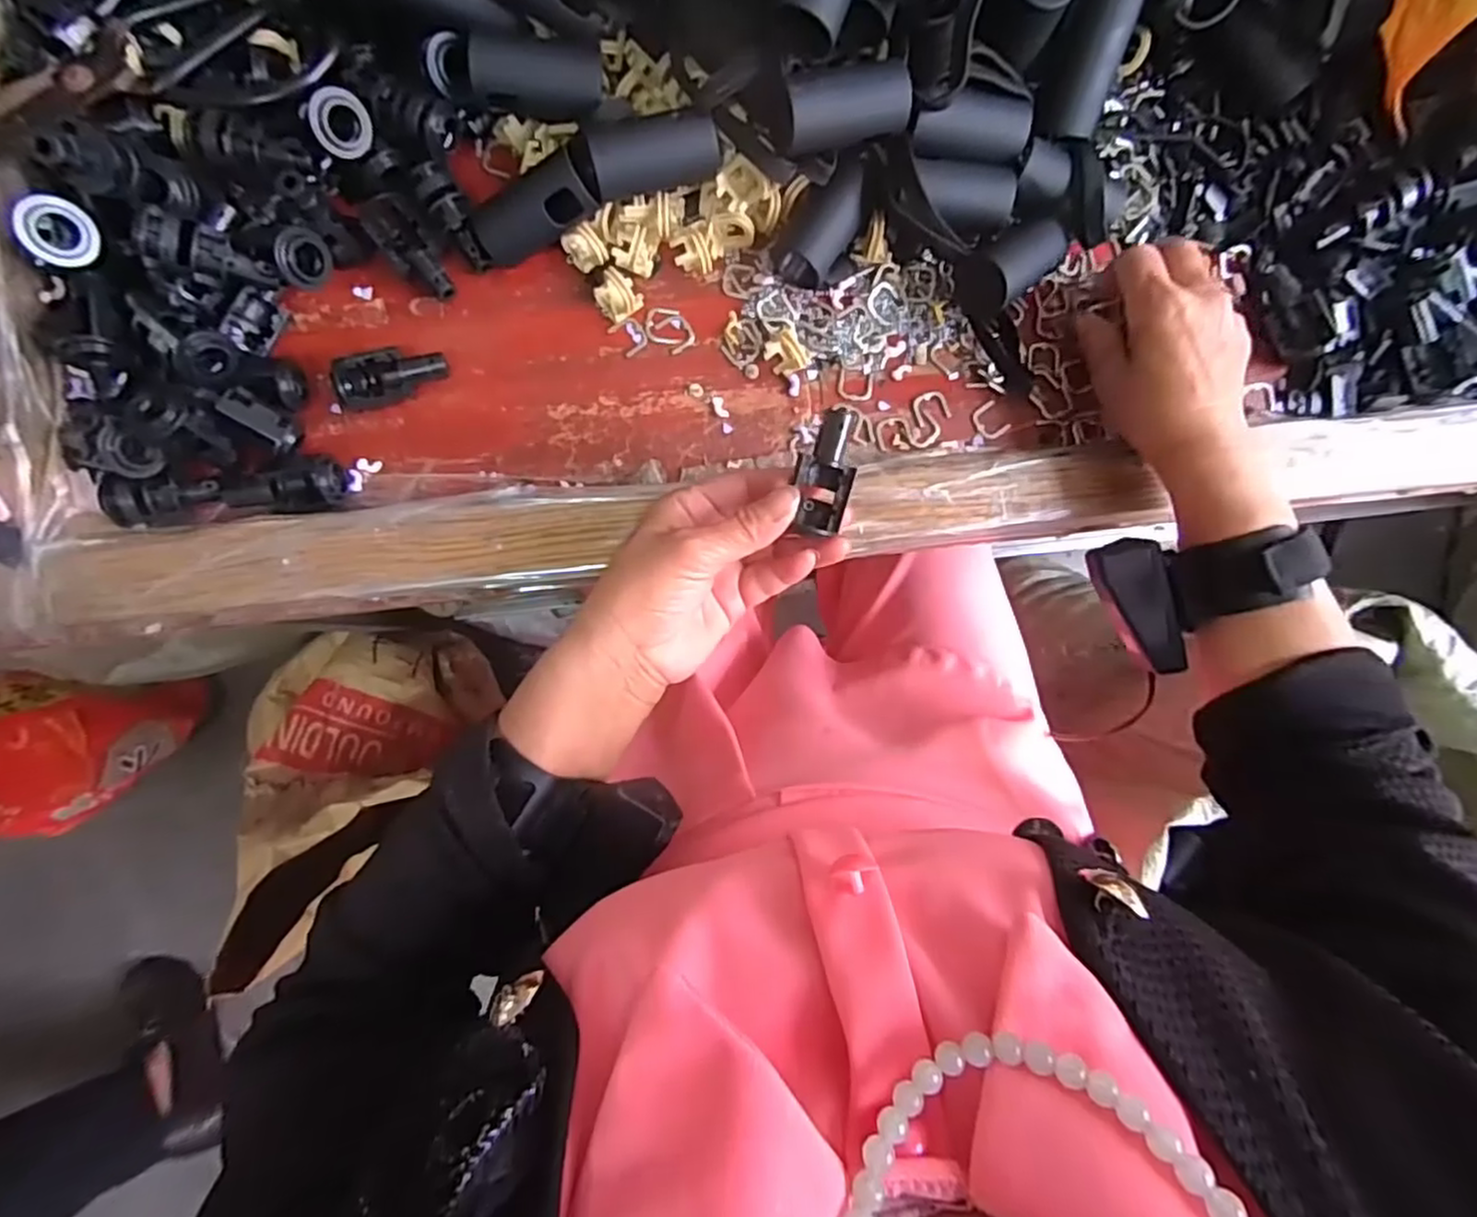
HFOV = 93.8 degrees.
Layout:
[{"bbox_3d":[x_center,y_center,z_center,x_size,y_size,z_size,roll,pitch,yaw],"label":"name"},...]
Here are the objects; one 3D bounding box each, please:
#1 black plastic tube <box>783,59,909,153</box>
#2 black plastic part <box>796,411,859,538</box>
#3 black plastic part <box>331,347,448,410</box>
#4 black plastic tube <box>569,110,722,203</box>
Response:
[{"bbox_3d":[0.050,-0.234,0.323,0.063,0.027,0.026,-19,91,-3],"label":"black plastic tube"},{"bbox_3d":[0.038,-0.059,0.300,0.023,0.014,0.052,9,105,-3],"label":"black plastic part"},{"bbox_3d":[-0.178,-0.121,0.357,0.053,0.025,0.026,-18,91,-3],"label":"black plastic part"},{"bbox_3d":[-0.043,-0.217,0.332,0.069,0.023,0.024,-17,91,-3],"label":"black plastic tube"}]

